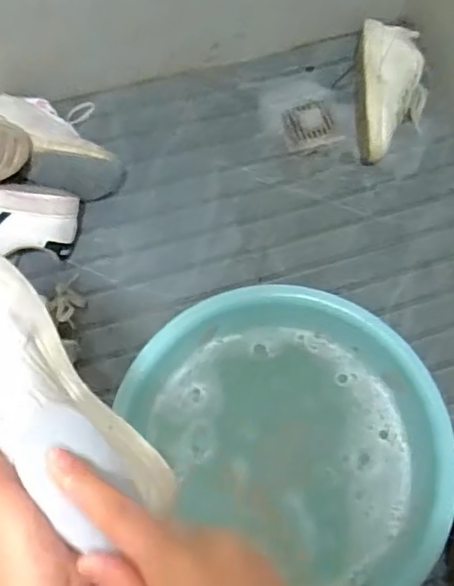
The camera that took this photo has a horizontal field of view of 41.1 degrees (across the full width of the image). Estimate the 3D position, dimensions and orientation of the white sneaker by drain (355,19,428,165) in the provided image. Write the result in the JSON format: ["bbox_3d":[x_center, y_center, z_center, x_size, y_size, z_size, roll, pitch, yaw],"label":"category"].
[{"bbox_3d":[0.252,-0.301,0.934,0.111,0.090,0.220,6,67,0],"label":"white sneaker by drain"}]

